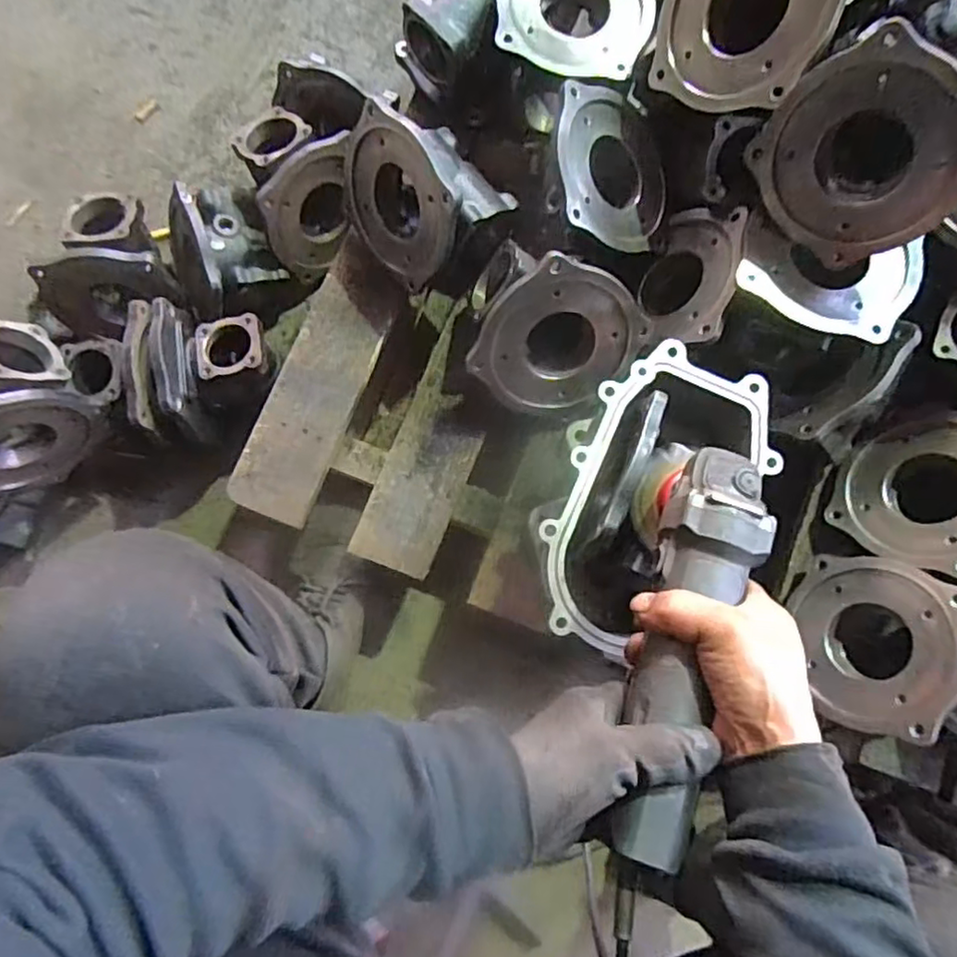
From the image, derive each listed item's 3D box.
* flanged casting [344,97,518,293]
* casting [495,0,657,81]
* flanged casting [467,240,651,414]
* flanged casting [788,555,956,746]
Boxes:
[{"bbox_3d":[-0.050,-0.313,0.702,0.121,0.157,0.160,-34,82,-34],"label":"flanged casting"},{"bbox_3d":[0.102,-0.493,0.669,0.157,0.020,0.154,0,81,-1],"label":"casting"},{"bbox_3d":[0.077,-0.159,0.686,0.169,0.113,0.158,-5,127,-7],"label":"flanged casting"},{"bbox_3d":[0.387,0.163,0.627,0.035,0.155,0.157,27,81,-37],"label":"flanged casting"}]

